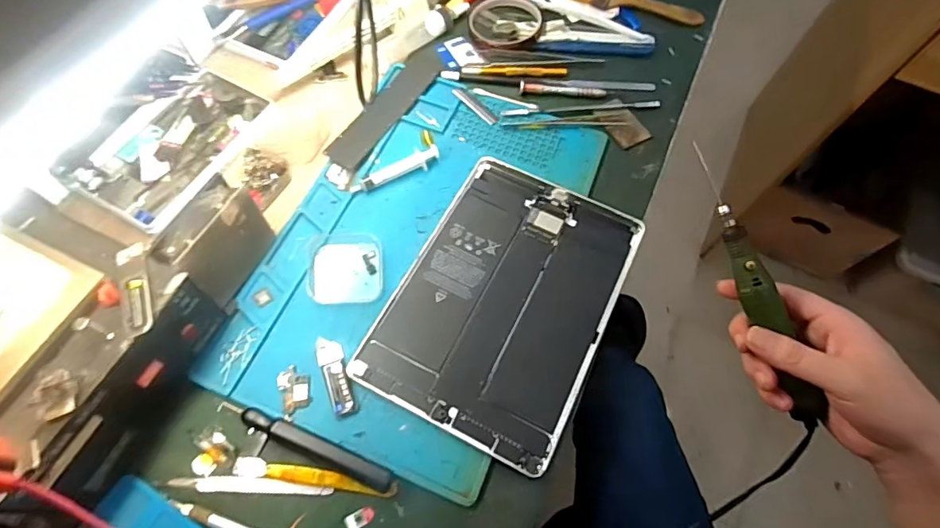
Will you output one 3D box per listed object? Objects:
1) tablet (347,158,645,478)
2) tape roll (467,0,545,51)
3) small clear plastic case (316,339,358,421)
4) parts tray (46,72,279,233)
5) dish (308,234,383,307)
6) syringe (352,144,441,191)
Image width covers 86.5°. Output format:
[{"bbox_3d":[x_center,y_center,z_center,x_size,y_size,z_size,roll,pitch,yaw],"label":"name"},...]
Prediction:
[{"bbox_3d":[0.034,0.024,0.436,0.171,0.008,0.251,26,68,10],"label":"tablet"},{"bbox_3d":[0.040,-0.286,0.581,0.086,0.014,0.087,1,66,-2],"label":"tape roll"},{"bbox_3d":[-0.108,0.090,0.402,0.021,0.004,0.067,-19,68,-10],"label":"small clear plastic case"},{"bbox_3d":[-0.293,-0.124,0.490,0.111,0.028,0.176,25,67,9],"label":"parts tray"},{"bbox_3d":[-0.110,0.000,0.438,0.065,0.014,0.069,-4,66,-4],"label":"dish"},{"bbox_3d":[-0.071,-0.091,0.484,0.091,0.011,0.018,-29,70,-14],"label":"syringe"}]

